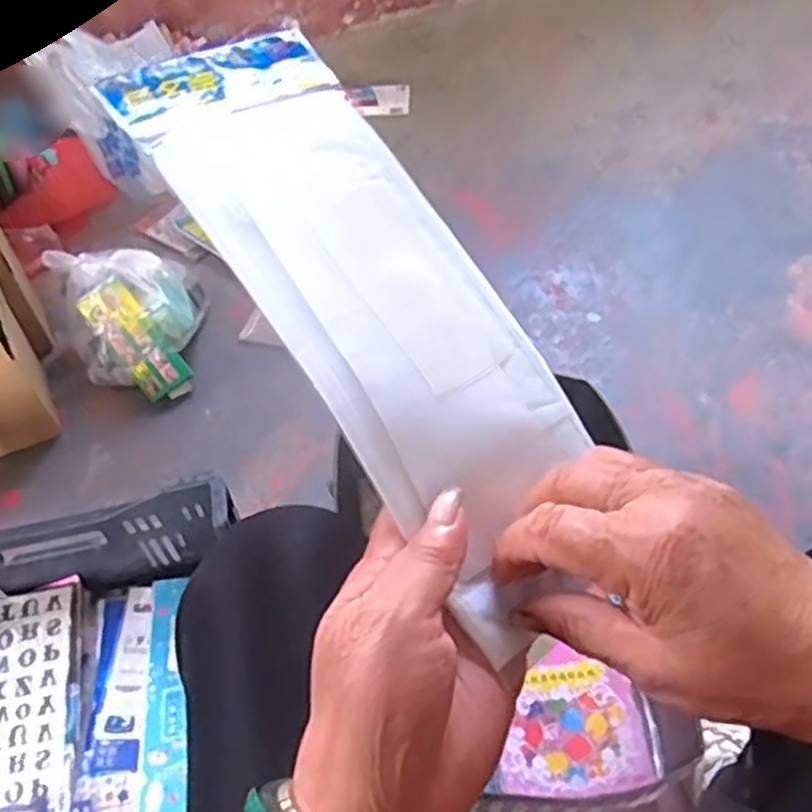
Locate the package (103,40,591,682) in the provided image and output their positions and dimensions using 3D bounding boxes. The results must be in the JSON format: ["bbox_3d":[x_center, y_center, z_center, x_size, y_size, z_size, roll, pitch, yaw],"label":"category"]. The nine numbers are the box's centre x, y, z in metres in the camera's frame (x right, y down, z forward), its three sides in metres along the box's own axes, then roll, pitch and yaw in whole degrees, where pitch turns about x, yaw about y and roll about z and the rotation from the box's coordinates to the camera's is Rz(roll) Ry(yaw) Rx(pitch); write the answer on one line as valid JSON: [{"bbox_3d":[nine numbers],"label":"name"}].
[{"bbox_3d":[-0.013,-0.047,0.317,0.106,0.026,0.279,-29,80,-20],"label":"package"}]

